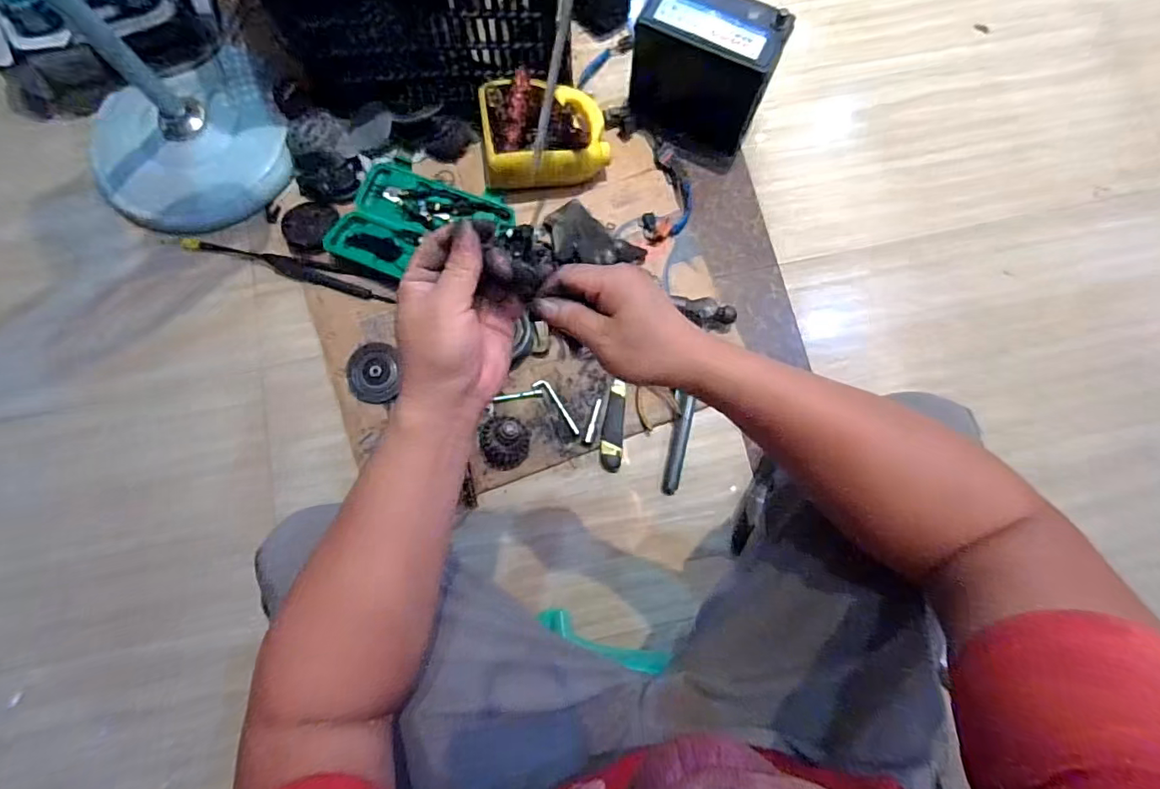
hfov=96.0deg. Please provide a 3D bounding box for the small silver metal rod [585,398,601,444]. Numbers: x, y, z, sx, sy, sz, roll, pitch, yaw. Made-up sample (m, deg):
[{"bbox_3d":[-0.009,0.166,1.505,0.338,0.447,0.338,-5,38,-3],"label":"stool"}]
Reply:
[{"bbox_3d":[0.023,0.045,0.889,0.012,0.009,0.075,14,79,3],"label":"small silver metal rod"}]

